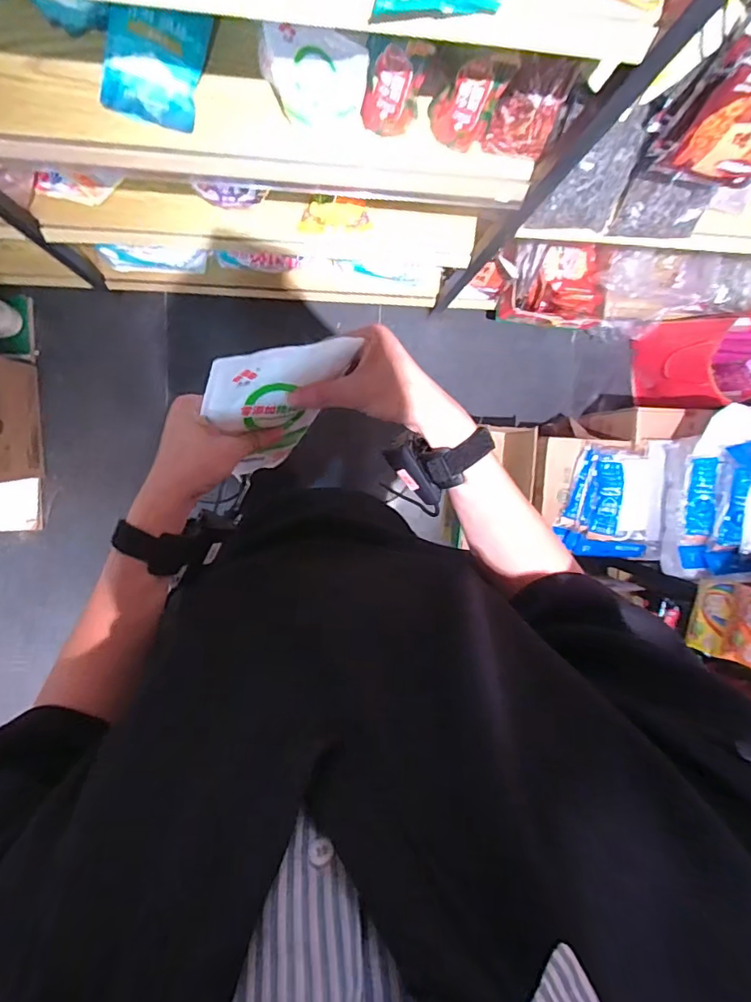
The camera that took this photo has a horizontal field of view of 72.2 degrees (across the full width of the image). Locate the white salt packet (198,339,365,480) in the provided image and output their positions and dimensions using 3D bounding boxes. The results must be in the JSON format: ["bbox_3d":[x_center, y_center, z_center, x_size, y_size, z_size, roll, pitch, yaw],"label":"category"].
[{"bbox_3d":[-0.097,-0.078,0.475,0.116,0.182,0.015,-11,70,-26],"label":"white salt packet"}]

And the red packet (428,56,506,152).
[{"bbox_3d":[0.121,-0.539,0.701,0.081,0.140,0.038,22,93,-8],"label":"red packet"}]

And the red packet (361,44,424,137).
[{"bbox_3d":[0.027,-0.544,0.688,0.079,0.164,0.034,-3,96,-6],"label":"red packet"}]

